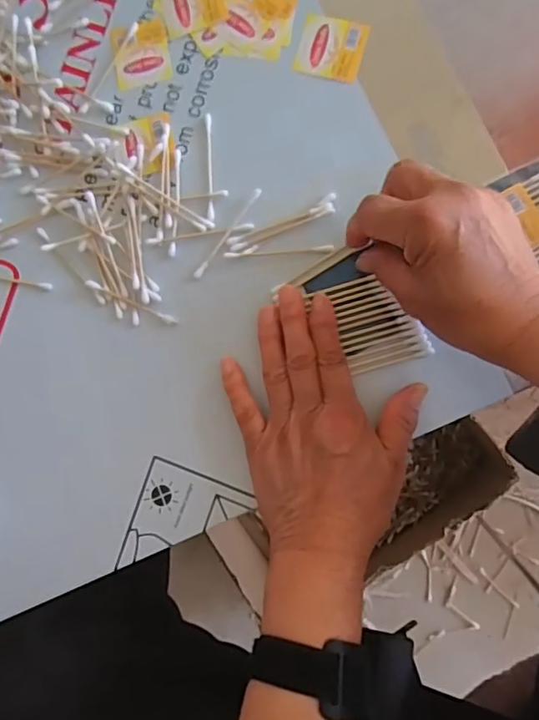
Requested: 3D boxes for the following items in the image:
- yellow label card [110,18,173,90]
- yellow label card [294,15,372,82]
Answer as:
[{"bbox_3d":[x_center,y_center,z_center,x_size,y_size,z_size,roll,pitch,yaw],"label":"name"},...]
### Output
[{"bbox_3d":[-0.089,-0.213,0.377,0.039,0.004,0.042,-9,87,7],"label":"yellow label card"},{"bbox_3d":[0.041,-0.208,0.360,0.042,0.004,0.038,17,90,8],"label":"yellow label card"}]

